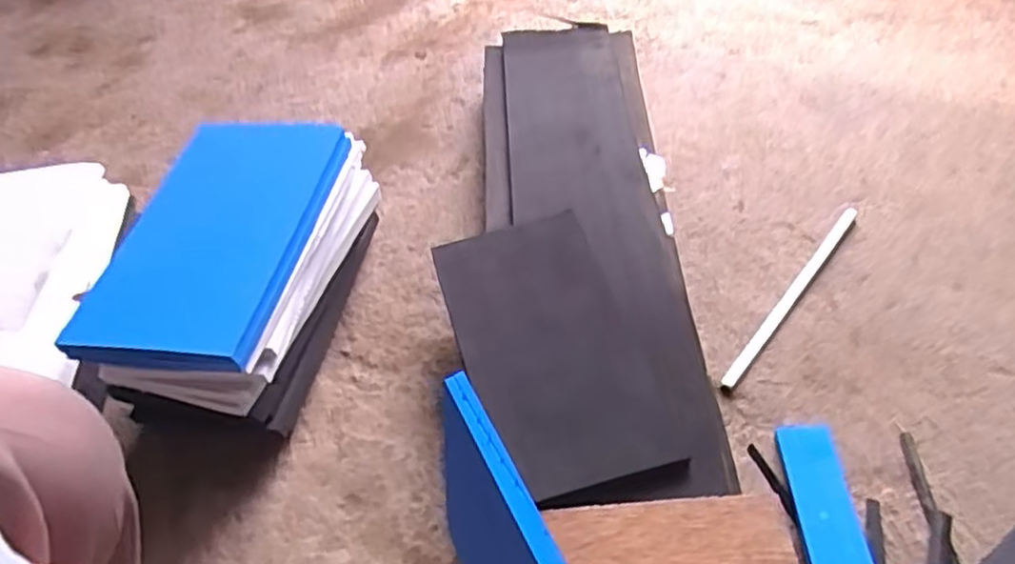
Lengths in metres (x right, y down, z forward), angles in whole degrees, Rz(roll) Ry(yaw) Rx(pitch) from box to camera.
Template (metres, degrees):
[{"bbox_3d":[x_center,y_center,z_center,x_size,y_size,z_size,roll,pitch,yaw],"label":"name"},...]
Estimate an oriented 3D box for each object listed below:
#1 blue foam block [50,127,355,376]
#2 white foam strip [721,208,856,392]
[{"bbox_3d":[-0.254,-0.048,0.625,0.143,0.033,0.284,4,50,7],"label":"blue foam block"},{"bbox_3d":[0.299,0.010,0.726,0.013,0.006,0.292,31,58,27],"label":"white foam strip"}]

